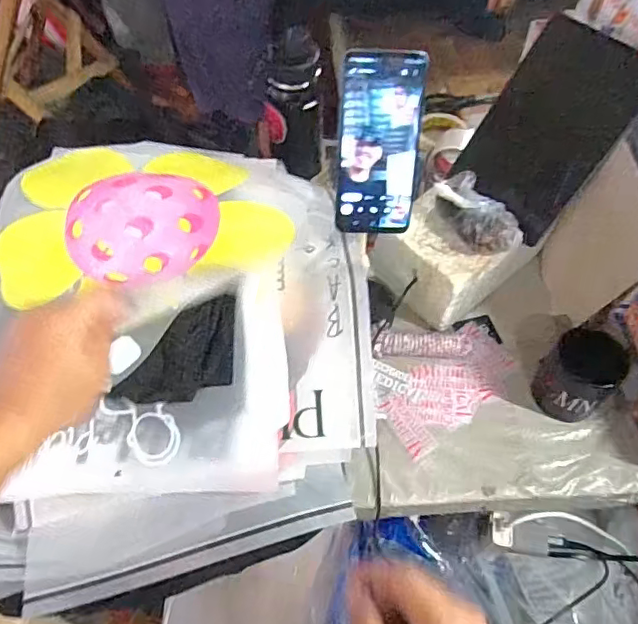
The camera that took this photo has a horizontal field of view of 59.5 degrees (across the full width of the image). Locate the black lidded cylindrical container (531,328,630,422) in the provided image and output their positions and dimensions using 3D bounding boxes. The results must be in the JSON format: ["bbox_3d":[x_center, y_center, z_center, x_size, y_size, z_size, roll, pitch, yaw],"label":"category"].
[{"bbox_3d":[0.312,0.080,0.678,0.083,0.098,0.078,1,55,-1],"label":"black lidded cylindrical container"}]

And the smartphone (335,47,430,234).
[{"bbox_3d":[0.057,-0.155,0.530,0.075,0.168,0.015,3,28,0],"label":"smartphone"}]

